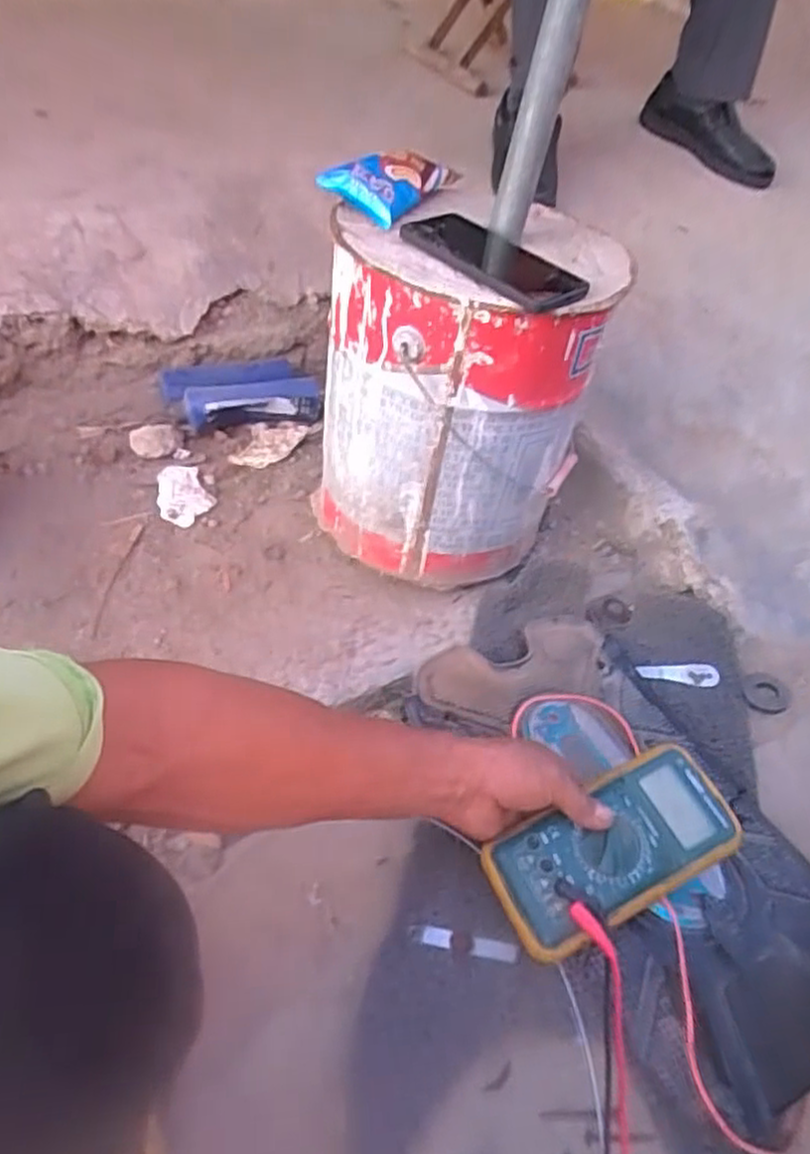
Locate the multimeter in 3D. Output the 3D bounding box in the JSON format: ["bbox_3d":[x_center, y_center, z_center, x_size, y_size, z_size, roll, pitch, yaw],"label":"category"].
[{"bbox_3d":[0.160,0.204,0.557,0.190,0.025,0.086,-23,52,-15],"label":"multimeter"}]

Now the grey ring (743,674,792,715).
[{"bbox_3d":[0.387,0.126,0.788,0.053,0.006,0.047,-26,54,-26],"label":"grey ring"}]

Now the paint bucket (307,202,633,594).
[{"bbox_3d":[0.060,-0.196,0.818,0.276,0.367,0.269,12,47,6],"label":"paint bucket"}]

